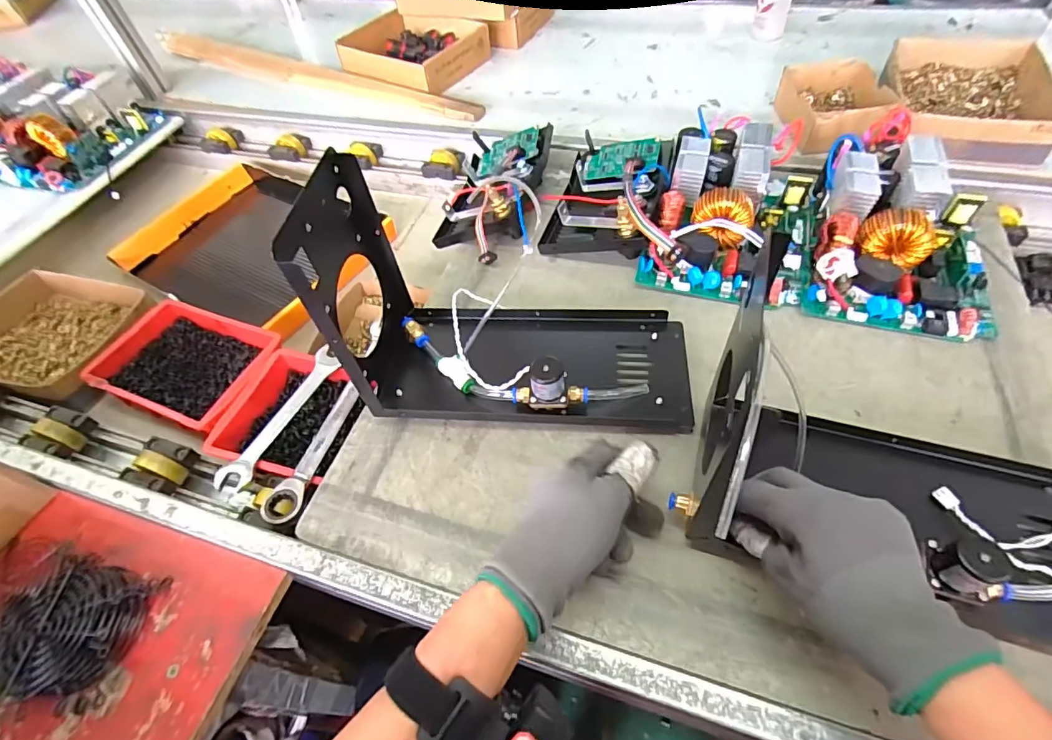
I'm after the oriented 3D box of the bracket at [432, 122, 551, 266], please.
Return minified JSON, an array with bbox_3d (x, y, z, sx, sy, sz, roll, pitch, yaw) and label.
[{"bbox_3d":[-0.039,-0.232,0.627,0.130,0.060,0.224,5,56,9],"label":"bracket"}]

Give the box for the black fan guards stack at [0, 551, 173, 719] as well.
[{"bbox_3d":[-0.352,0.200,0.373,0.104,0.030,0.106,9,57,12],"label":"black fan guards stack"}]

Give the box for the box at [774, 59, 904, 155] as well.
[{"bbox_3d":[0.415,-0.351,0.665,0.126,0.057,0.154,4,56,8],"label":"box"}]

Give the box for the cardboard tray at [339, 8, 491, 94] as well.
[{"bbox_3d":[-0.205,-0.582,0.901,0.234,0.046,0.198,25,61,21],"label":"cardboard tray"}]

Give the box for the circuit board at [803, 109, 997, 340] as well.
[{"bbox_3d":[0.393,-0.159,0.521,0.166,0.074,0.252,11,57,13],"label":"circuit board"}]

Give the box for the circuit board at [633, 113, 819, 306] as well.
[{"bbox_3d":[0.238,-0.179,0.555,0.169,0.076,0.231,15,58,15],"label":"circuit board"}]

